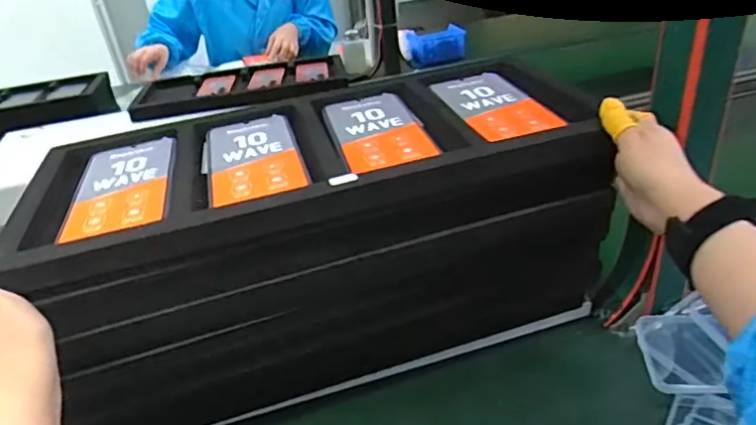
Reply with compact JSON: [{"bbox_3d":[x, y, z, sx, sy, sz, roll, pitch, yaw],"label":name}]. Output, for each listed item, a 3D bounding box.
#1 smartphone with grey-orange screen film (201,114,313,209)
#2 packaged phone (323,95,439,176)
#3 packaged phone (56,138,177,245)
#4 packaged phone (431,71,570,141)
[{"bbox_3d":[-0.109,-0.048,0.484,0.082,0.007,0.156,-13,32,-10],"label":"smartphone with grey-orange screen film"},{"bbox_3d":[0.000,-0.076,0.509,0.079,0.010,0.148,-13,31,-9],"label":"packaged phone"},{"bbox_3d":[-0.211,-0.023,0.465,0.077,0.008,0.151,-12,31,-8],"label":"packaged phone"},{"bbox_3d":[0.108,-0.101,0.522,0.075,0.007,0.156,-12,31,-7],"label":"packaged phone"}]

